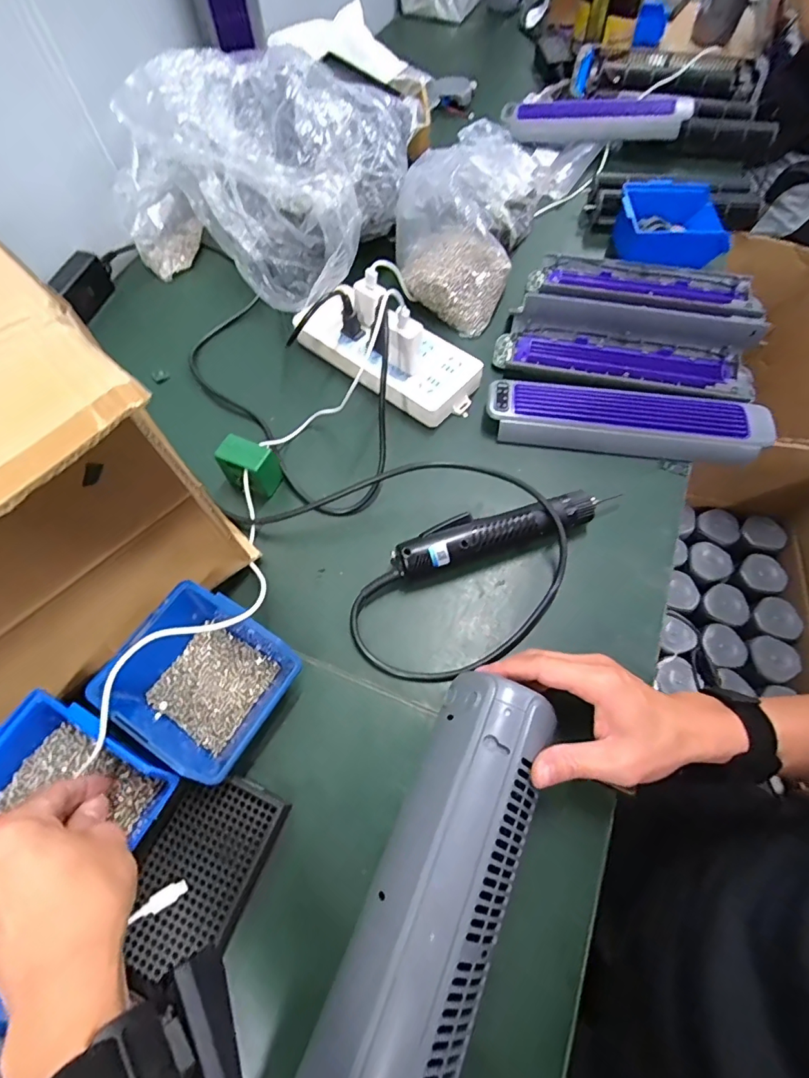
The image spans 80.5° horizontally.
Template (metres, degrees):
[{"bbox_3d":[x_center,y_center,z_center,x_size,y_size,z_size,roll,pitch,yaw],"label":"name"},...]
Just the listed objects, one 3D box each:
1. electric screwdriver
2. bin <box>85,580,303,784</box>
[{"bbox_3d":[0.091,-0.004,0.457,0.208,0.040,0.044,-15,63,-7],"label":"electric screwdriver"},{"bbox_3d":[-0.165,0.113,0.388,0.132,0.064,0.116,29,66,15],"label":"bin"}]

